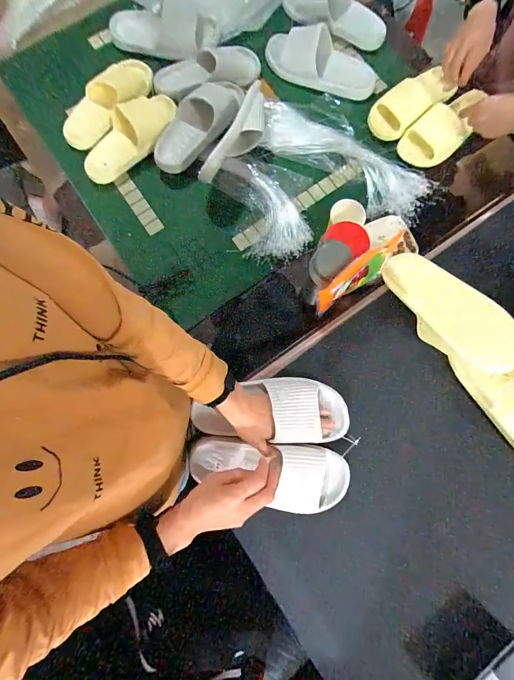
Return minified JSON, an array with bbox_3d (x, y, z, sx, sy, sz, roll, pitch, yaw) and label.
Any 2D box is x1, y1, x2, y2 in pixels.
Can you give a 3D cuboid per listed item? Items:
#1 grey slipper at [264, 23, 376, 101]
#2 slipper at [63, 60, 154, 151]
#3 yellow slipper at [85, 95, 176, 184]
[{"bbox_3d":[0.163,-0.690,0.793,0.281,0.091,0.100,20,80,5],"label":"grey slipper"},{"bbox_3d":[-0.358,-0.567,0.747,0.097,0.073,0.259,39,82,8],"label":"slipper"},{"bbox_3d":[-0.300,-0.473,0.740,0.251,0.048,0.101,-41,81,8],"label":"yellow slipper"}]

